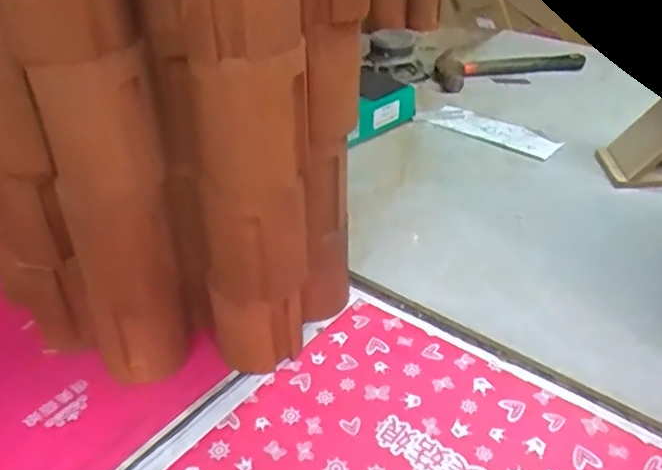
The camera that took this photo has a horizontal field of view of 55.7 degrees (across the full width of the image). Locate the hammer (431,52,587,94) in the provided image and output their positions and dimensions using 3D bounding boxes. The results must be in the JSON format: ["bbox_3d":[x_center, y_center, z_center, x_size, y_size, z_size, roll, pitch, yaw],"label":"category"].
[{"bbox_3d":[0.289,-0.286,1.035,0.247,0.027,0.100,-9,37,-9],"label":"hammer"}]

